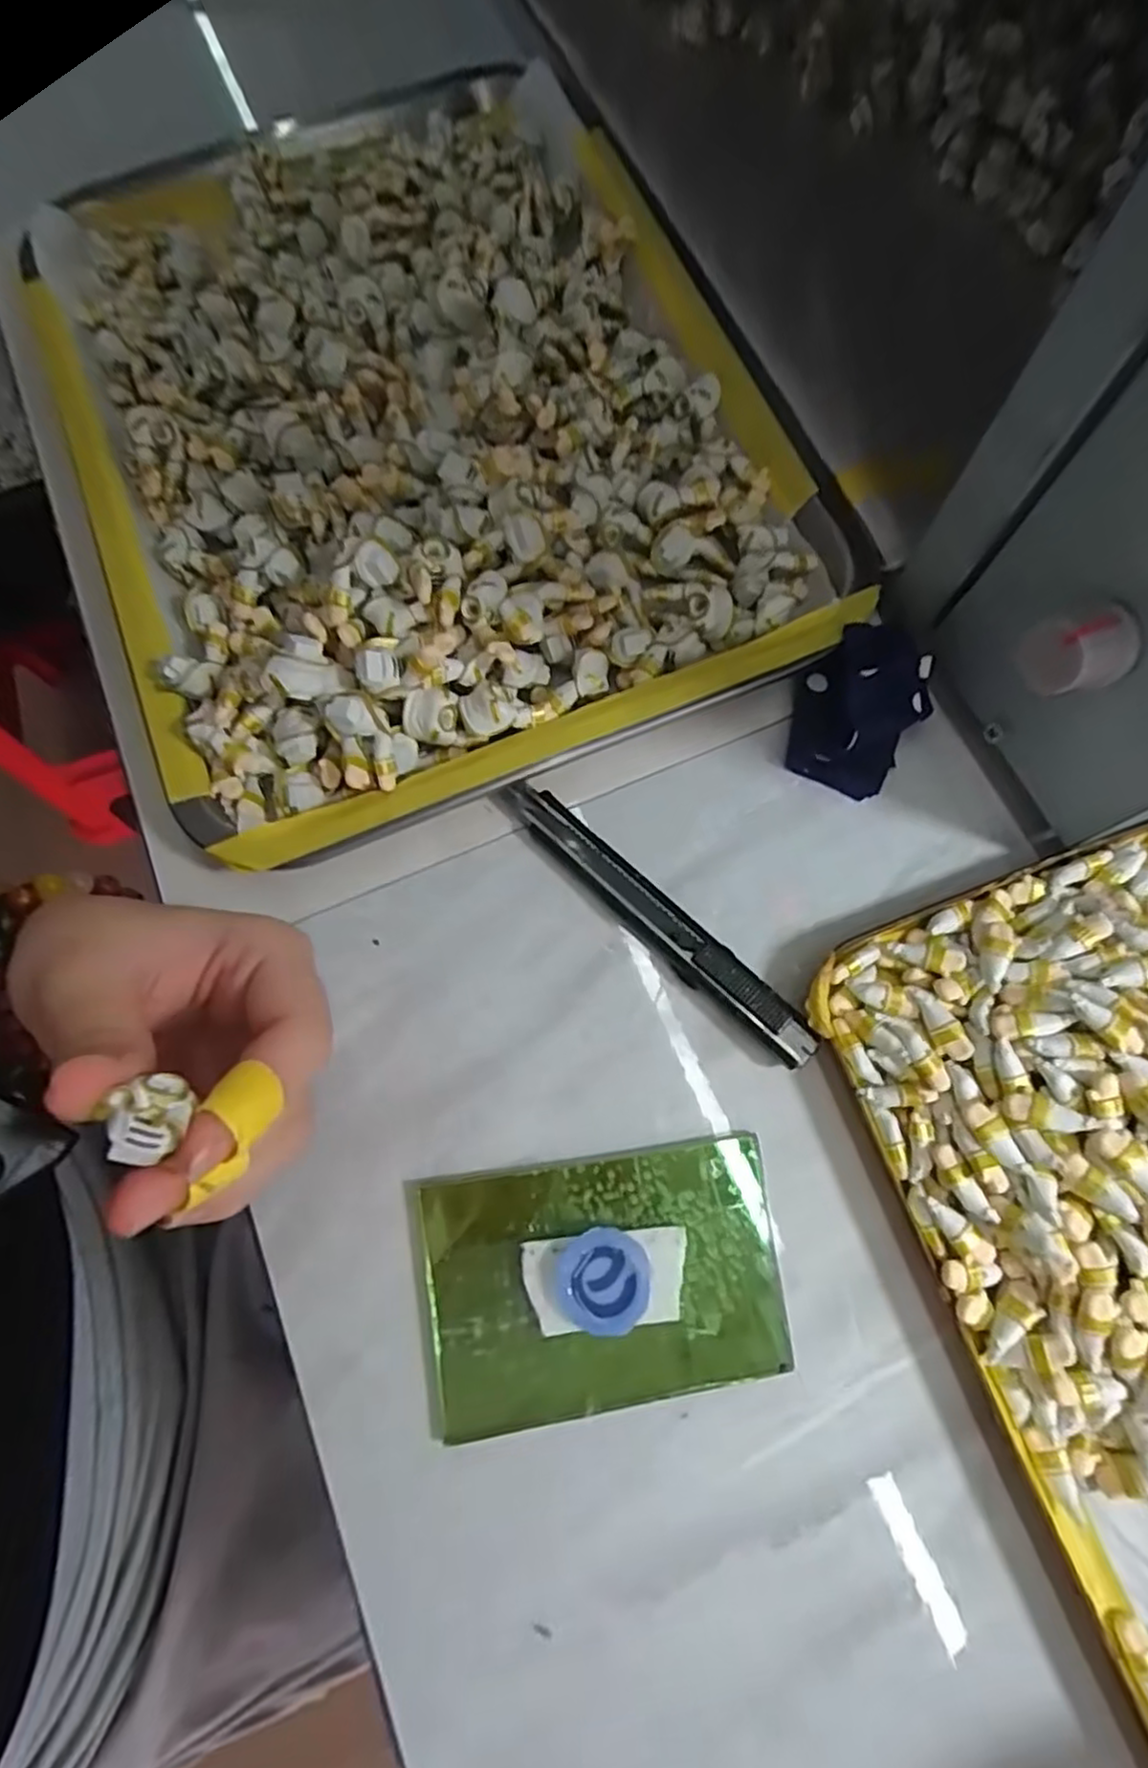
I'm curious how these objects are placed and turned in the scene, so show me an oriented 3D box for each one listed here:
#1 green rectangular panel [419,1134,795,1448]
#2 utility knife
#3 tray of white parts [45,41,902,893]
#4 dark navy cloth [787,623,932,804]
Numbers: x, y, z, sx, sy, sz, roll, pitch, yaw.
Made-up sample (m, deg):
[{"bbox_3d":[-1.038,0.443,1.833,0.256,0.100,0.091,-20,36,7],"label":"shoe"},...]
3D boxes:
[{"bbox_3d":[0.009,0.116,0.206,0.103,0.010,0.065,-10,73,-1],"label":"green rectangular panel"},{"bbox_3d":[0.026,0.010,0.236,0.132,0.009,0.016,43,79,13],"label":"utility knife"},{"bbox_3d":[-0.064,-0.187,0.281,0.257,0.045,0.334,-22,73,-5],"label":"tray of white parts"},{"bbox_3d":[0.101,-0.064,0.247,0.043,0.027,0.056,34,77,12],"label":"dark navy cloth"}]

